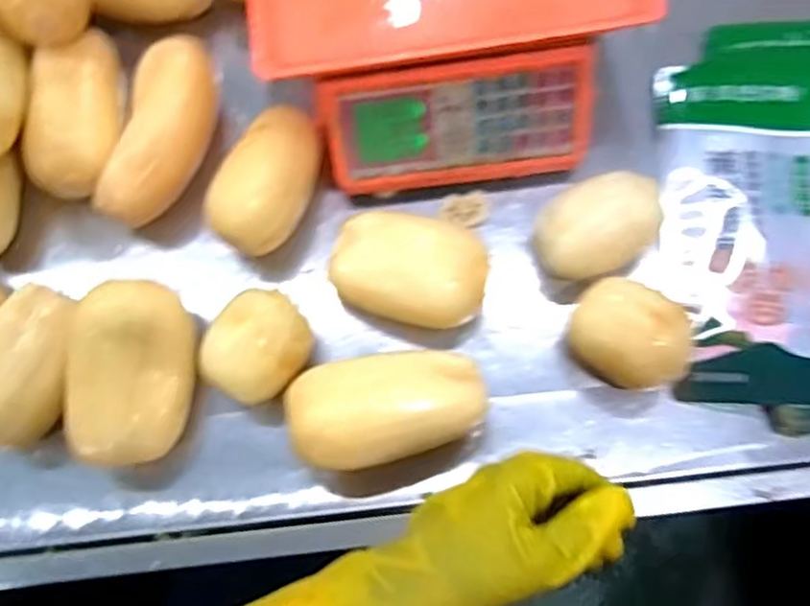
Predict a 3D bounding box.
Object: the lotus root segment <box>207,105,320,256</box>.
[{"bbox_3d":[-0.113,-0.100,0.582,0.063,0.065,0.123,19,75,7],"label":"lotus root segment"}]

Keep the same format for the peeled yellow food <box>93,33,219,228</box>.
[{"bbox_3d":[-0.207,-0.145,0.596,0.068,0.049,0.163,11,74,5],"label":"peeled yellow food"}]

